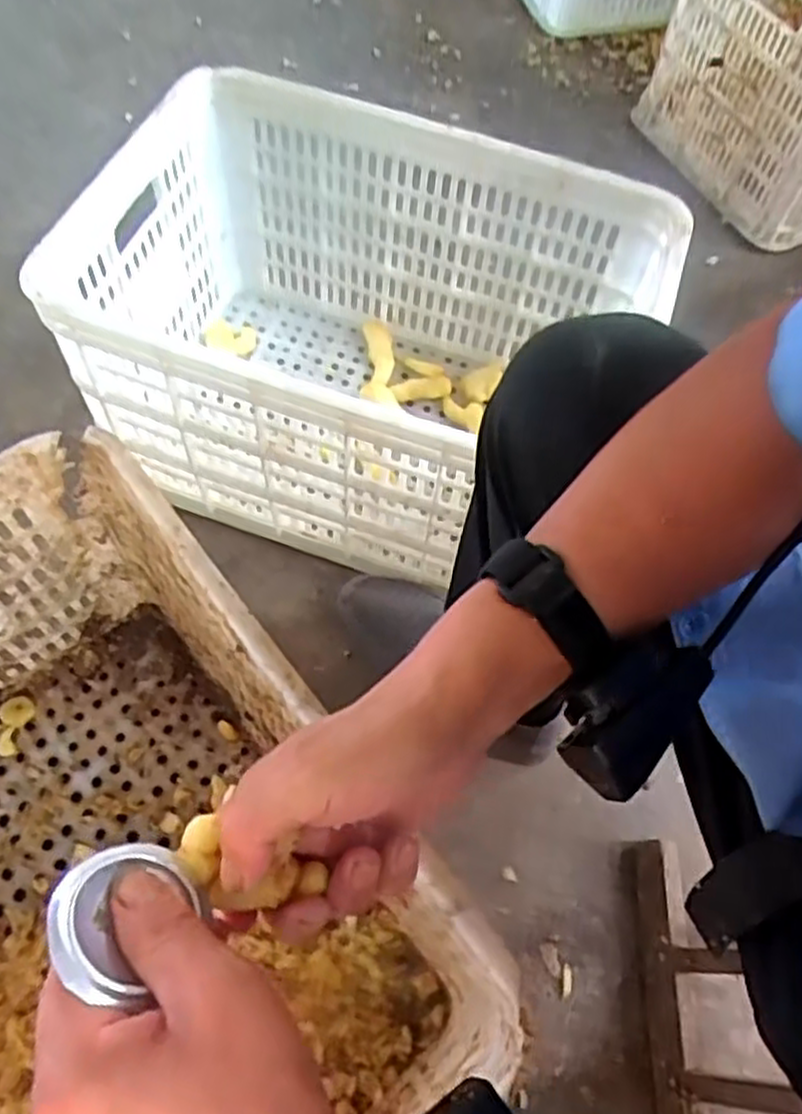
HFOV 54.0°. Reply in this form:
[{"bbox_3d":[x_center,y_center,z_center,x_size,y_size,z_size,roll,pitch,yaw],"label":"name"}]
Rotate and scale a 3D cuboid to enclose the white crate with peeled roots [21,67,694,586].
[{"bbox_3d":[-0.036,-0.212,0.796,0.496,0.310,0.356,17,62,5],"label":"white crate with peeled roots"}]

